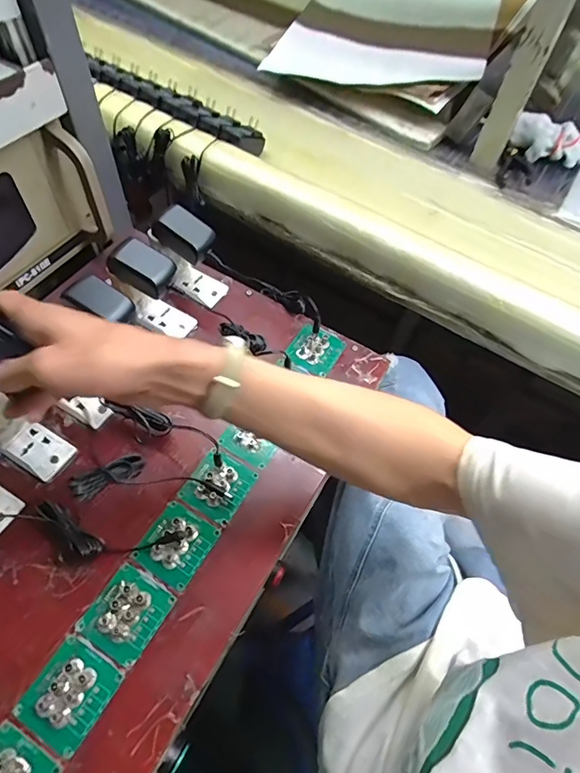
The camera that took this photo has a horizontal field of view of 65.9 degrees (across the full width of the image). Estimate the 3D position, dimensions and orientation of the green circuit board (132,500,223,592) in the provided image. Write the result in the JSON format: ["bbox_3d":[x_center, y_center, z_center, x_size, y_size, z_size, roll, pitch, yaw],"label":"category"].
[{"bbox_3d":[-0.111,0.154,0.440,0.062,0.012,0.067,27,60,12],"label":"green circuit board"}]

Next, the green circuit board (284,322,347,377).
[{"bbox_3d":[0.031,-0.048,0.573,0.064,0.010,0.067,28,60,13],"label":"green circuit board"}]

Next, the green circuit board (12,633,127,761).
[{"bbox_3d":[-0.184,0.256,0.373,0.063,0.005,0.066,28,61,13],"label":"green circuit board"}]

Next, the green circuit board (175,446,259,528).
[{"bbox_3d":[-0.075,0.102,0.473,0.060,0.009,0.068,29,61,13],"label":"green circuit board"}]

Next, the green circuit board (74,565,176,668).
[{"bbox_3d":[-0.149,0.205,0.407,0.063,0.006,0.066,29,61,13],"label":"green circuit board"}]

